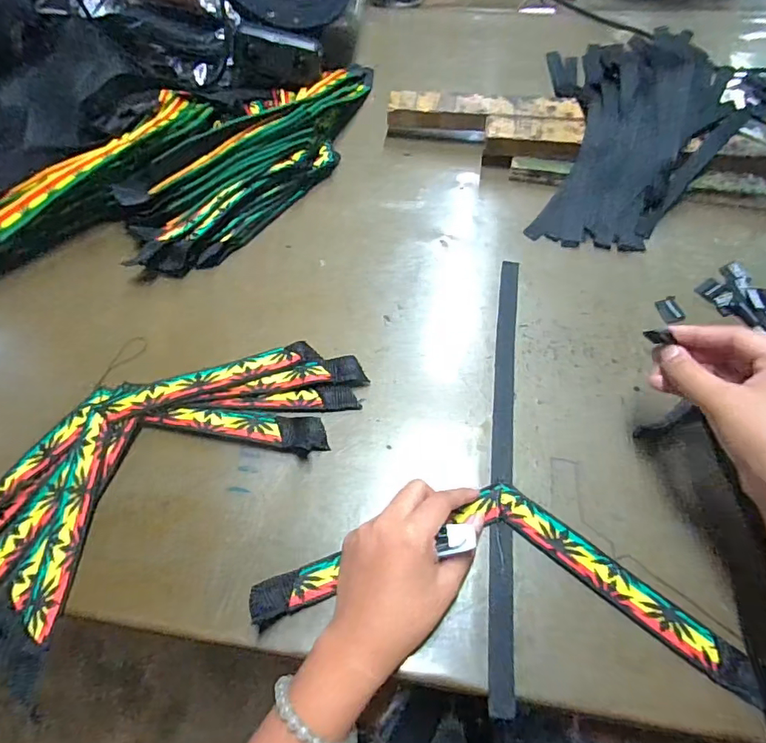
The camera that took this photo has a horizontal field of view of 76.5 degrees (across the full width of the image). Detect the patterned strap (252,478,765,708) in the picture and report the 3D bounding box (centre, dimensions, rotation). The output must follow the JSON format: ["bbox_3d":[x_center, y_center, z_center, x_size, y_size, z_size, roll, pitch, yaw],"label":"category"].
[{"bbox_3d":[0.077,0.142,0.345,0.324,0.013,0.120,3,60,2],"label":"patterned strap"}]

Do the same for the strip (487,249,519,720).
[{"bbox_3d":[0.099,0.055,0.394,0.019,0.004,0.368,5,61,7],"label":"strip"}]

